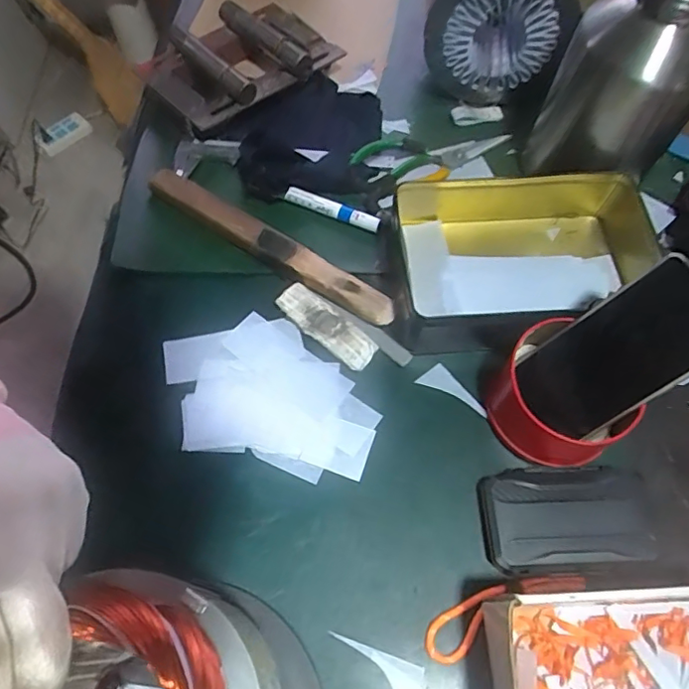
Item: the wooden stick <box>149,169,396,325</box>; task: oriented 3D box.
[{"bbox_3d":[-0.074,-0.095,0.520,0.273,0.019,0.029,31,68,16],"label":"wooden stick"}]

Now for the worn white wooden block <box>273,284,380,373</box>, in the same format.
[{"bbox_3d":[-0.017,-0.017,0.492,0.100,0.011,0.032,38,70,18],"label":"worn white wooden block"}]

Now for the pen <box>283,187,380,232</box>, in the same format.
[{"bbox_3d":[-0.012,-0.135,0.545,0.097,0.010,0.011,21,65,11],"label":"pen"}]

